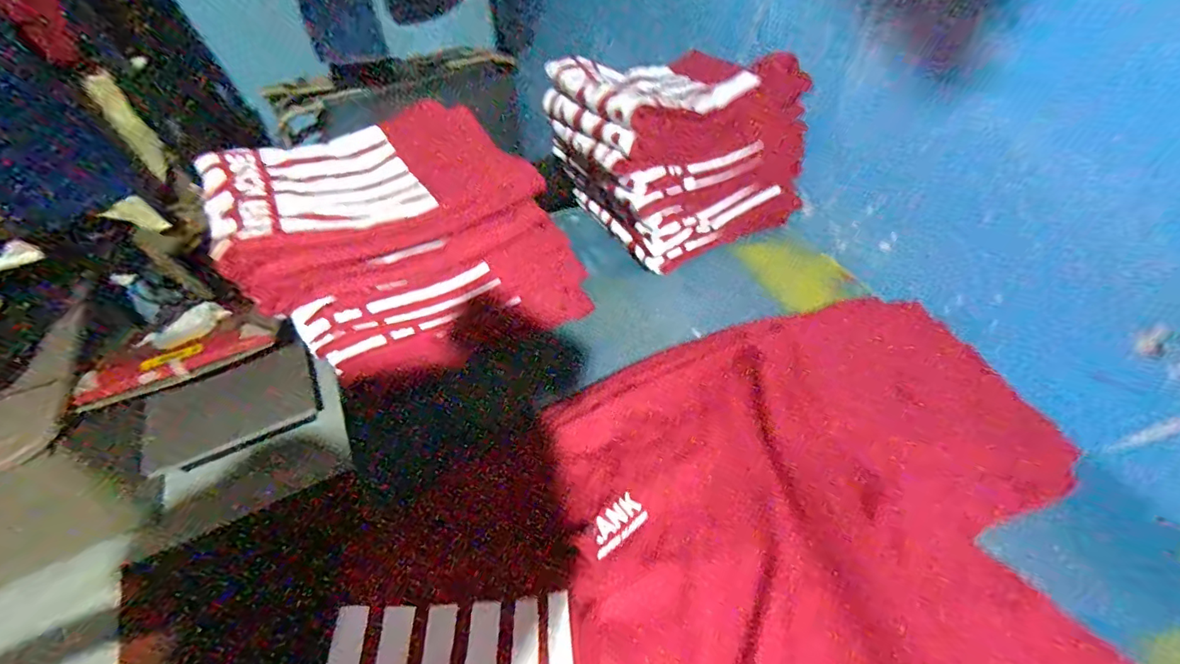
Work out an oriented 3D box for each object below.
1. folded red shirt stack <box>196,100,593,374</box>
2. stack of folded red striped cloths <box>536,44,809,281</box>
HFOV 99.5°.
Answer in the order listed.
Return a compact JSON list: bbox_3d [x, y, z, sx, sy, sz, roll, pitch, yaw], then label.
[{"bbox_3d":[-0.196,-0.108,0.564,0.331,0.183,0.201,-19,52,-16],"label":"folded red shirt stack"},{"bbox_3d":[0.124,-0.259,0.715,0.306,0.231,0.219,-26,54,-21],"label":"stack of folded red striped cloths"}]

